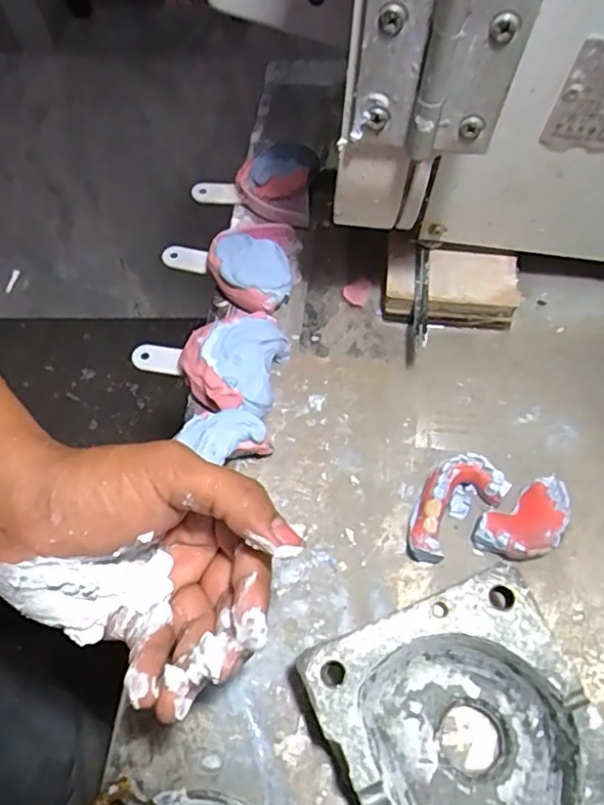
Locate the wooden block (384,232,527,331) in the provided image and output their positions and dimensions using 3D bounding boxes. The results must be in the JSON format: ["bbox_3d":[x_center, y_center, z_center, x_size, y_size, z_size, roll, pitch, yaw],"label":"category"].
[{"bbox_3d":[0.101,-0.080,0.401,0.087,0.034,0.050,7,62,6],"label":"wooden block"}]

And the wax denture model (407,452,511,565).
[{"bbox_3d":[0.083,0.059,0.332,0.067,0.019,0.035,-39,67,-17],"label":"wax denture model"}]

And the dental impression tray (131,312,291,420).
[{"bbox_3d":[-0.063,-0.030,0.380,0.099,0.030,0.072,13,63,9],"label":"dental impression tray"}]

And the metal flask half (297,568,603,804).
[{"bbox_3d":[0.074,0.159,0.266,0.111,0.044,0.125,-20,63,-8],"label":"metal flask half"}]

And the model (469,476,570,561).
[{"bbox_3d":[0.127,0.069,0.327,0.058,0.013,0.034,-29,65,-13],"label":"model"}]

